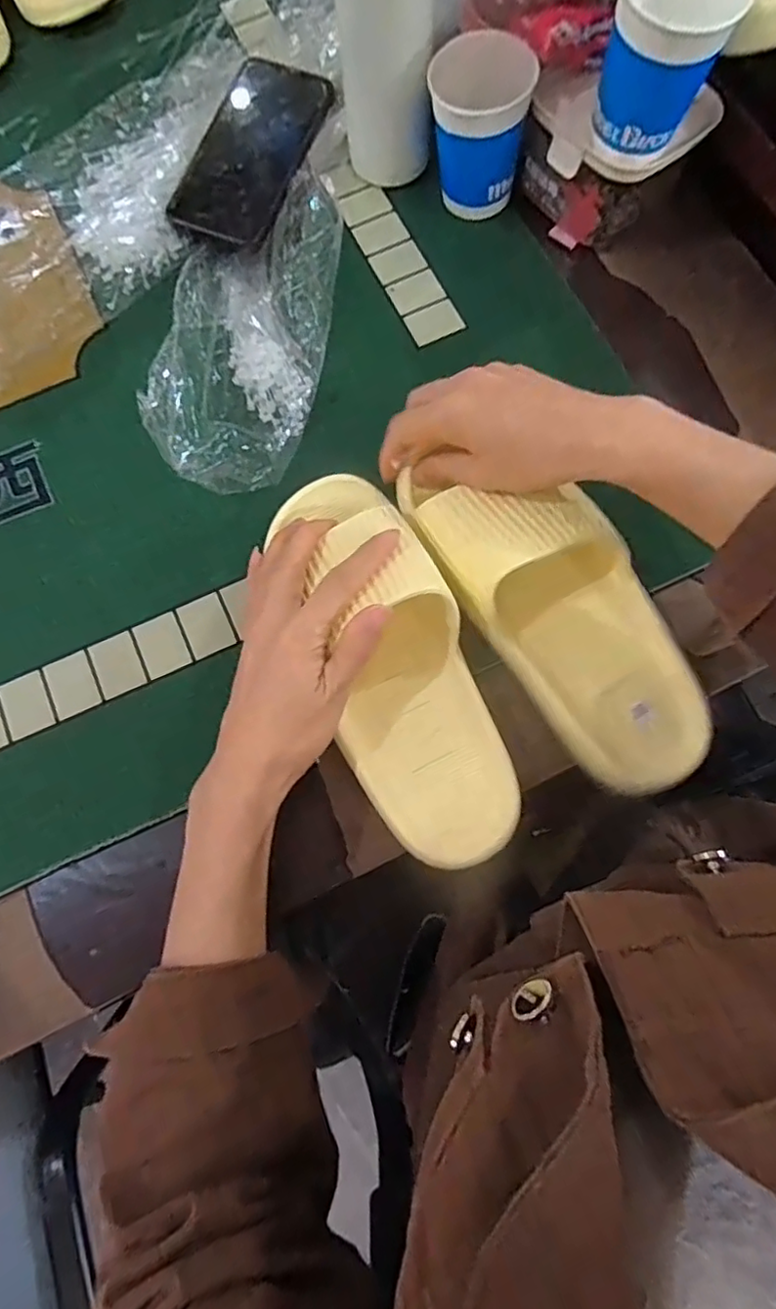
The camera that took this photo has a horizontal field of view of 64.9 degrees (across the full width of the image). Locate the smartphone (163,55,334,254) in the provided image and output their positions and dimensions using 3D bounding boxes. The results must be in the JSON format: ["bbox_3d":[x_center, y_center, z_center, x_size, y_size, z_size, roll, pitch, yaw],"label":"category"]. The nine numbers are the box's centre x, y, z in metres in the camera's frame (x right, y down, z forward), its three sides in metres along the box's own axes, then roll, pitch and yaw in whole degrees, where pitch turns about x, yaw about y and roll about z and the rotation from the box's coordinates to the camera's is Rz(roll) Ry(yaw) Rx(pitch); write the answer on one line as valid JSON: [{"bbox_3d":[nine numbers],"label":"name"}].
[{"bbox_3d":[-0.104,-0.387,0.468,0.080,0.006,0.166,20,79,1],"label":"smartphone"}]

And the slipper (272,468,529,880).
[{"bbox_3d":[0.004,-0.001,0.355,0.084,0.065,0.248,-19,82,-3],"label":"slipper"}]

